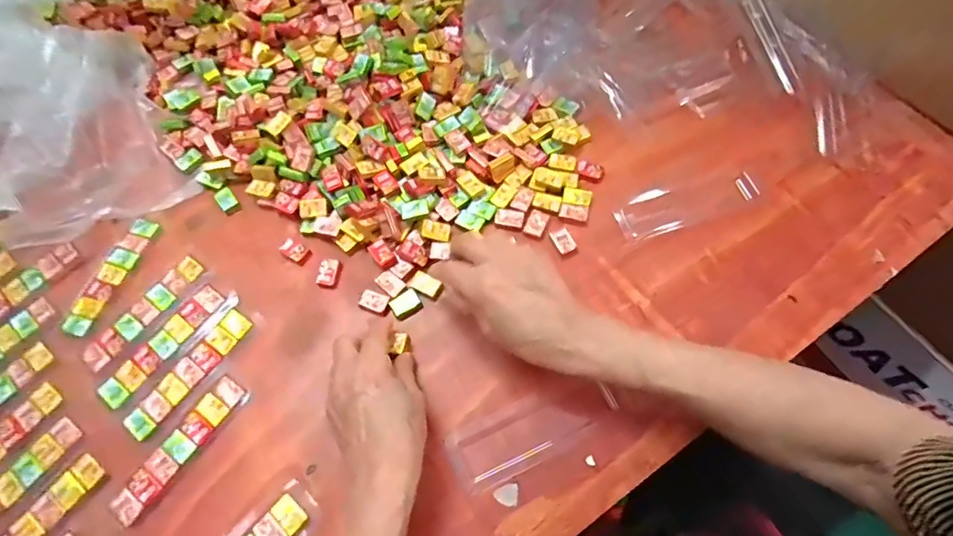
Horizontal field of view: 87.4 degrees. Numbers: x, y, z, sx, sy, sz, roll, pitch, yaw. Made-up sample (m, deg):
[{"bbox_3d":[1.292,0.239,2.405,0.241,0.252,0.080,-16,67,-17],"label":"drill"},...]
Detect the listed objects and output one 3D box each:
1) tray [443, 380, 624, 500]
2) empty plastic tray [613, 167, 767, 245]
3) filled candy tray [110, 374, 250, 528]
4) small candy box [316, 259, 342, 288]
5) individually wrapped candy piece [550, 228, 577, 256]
[{"bbox_3d":[0.044,0.124,0.386,0.132,0.010,0.047,-24,66,-9],"label":"tray"},{"bbox_3d":[0.201,-0.059,0.459,0.147,0.010,0.037,-18,65,-6],"label":"empty plastic tray"},{"bbox_3d":[-0.229,0.137,0.385,0.028,0.005,0.118,35,71,17],"label":"filled candy tray"},{"bbox_3d":[-0.132,0.003,0.448,0.018,0.011,0.028,6,65,6],"label":"small candy box"},{"bbox_3d":[0.079,-0.024,0.449,0.018,0.004,0.023,-25,66,-9],"label":"individually wrapped candy piece"}]

